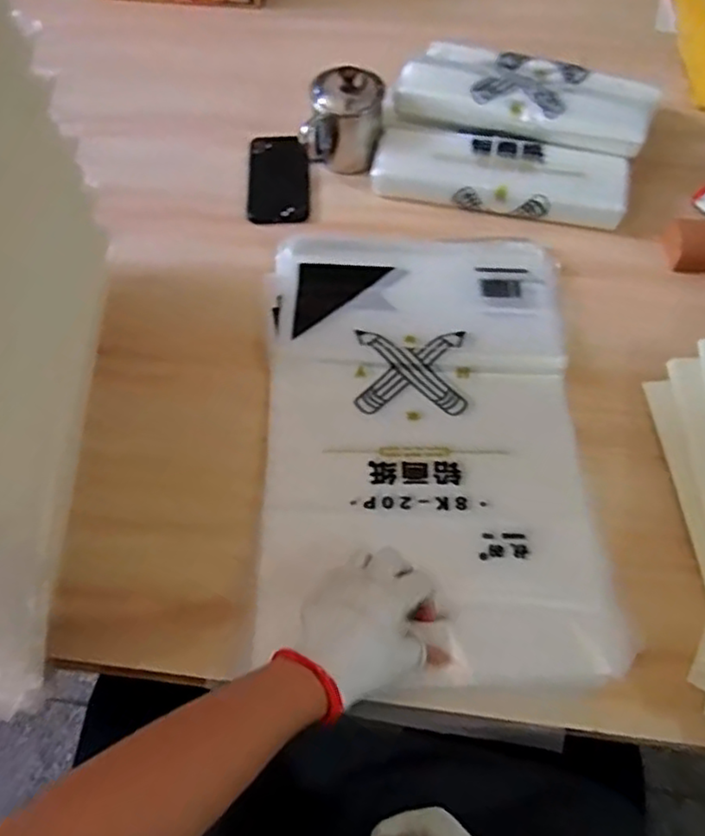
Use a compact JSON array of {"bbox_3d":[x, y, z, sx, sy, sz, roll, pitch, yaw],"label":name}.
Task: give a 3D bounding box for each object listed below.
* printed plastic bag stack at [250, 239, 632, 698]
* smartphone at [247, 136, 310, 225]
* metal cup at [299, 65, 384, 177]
[{"bbox_3d":[0.069,0.006,0.647,0.296,0.019,0.461,-1,62,3],"label":"printed plastic bag stack"},{"bbox_3d":[-0.092,-0.301,0.848,0.075,0.014,0.154,-3,60,-1],"label":"smartphone"},{"bbox_3d":[-0.011,-0.364,0.829,0.095,0.097,0.074,7,62,3],"label":"metal cup"}]

